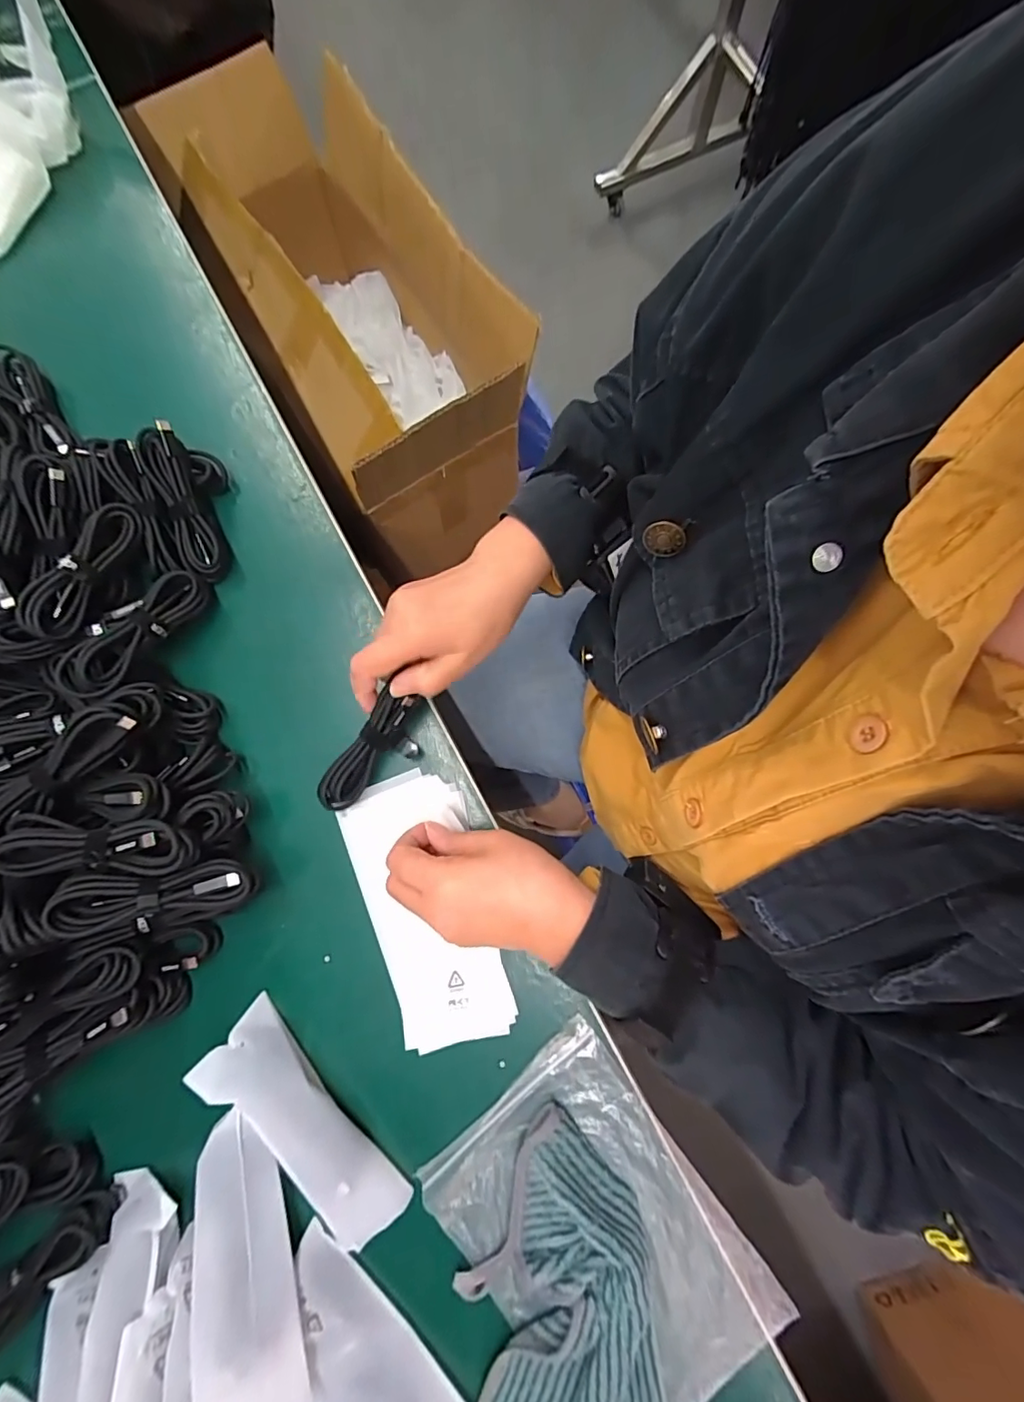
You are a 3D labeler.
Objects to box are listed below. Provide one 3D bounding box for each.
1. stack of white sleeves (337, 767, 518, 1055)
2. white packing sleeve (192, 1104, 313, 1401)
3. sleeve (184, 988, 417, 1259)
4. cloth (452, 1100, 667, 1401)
[{"bbox_3d":[-0.060,0.144,0.369,0.086,0.012,0.183,-18,79,-5],"label":"stack of white sleeves"},{"bbox_3d":[-0.157,0.336,0.306,0.054,0.013,0.151,-2,62,-32],"label":"white packing sleeve"},{"bbox_3d":[-0.136,0.276,0.334,0.049,0.031,0.156,-43,82,-6],"label":"sleeve"},{"bbox_3d":[0.030,0.369,0.314,0.111,0.028,0.201,-8,80,0],"label":"cloth"}]

